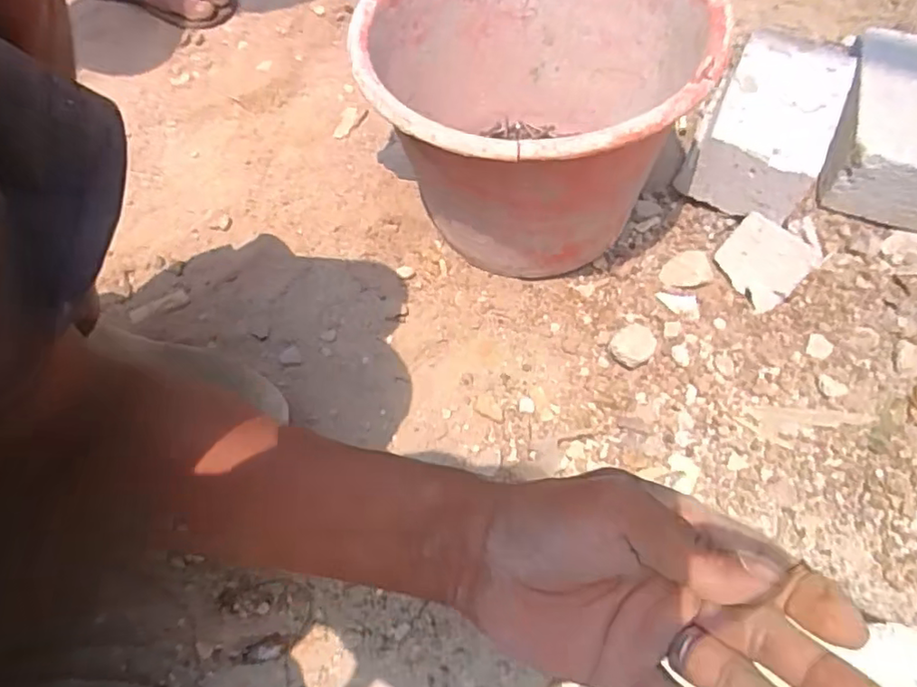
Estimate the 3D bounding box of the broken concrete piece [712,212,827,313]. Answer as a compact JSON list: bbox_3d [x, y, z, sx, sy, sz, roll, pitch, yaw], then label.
[{"bbox_3d":[0.284,-0.077,0.564,0.075,0.011,0.070,44,107,19],"label":"broken concrete piece"}]

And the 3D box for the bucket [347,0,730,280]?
[{"bbox_3d":[0.059,-0.194,0.541,0.261,0.213,0.276,-1,62,1],"label":"bucket"}]

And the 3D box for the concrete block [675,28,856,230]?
[{"bbox_3d":[0.314,-0.223,0.614,0.113,0.084,0.202,26,66,14],"label":"concrete block"}]

